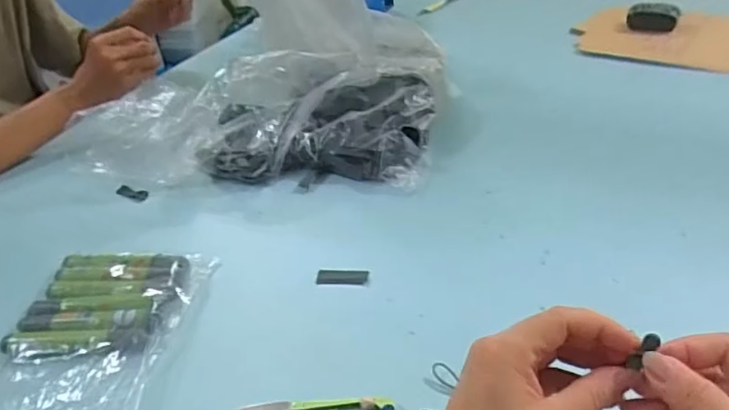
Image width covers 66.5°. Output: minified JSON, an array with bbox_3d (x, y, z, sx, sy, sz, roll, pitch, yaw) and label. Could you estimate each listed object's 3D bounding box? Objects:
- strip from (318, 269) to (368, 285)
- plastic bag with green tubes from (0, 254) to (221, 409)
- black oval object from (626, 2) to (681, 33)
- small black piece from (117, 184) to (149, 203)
[{"bbox_3d":[-0.021,0.069,0.537,0.049,0.004,0.018,-1,37,6],"label":"strip"},{"bbox_3d":[-0.246,0.134,0.464,0.158,0.021,0.271,0,37,8],"label":"plastic bag with green tubes"},{"bbox_3d":[0.464,-0.304,0.896,0.076,0.037,0.030,15,42,26],"label":"black oval object"},{"bbox_3d":[-0.289,-0.015,0.691,0.047,0.004,0.021,17,43,28],"label":"small black piece"}]

